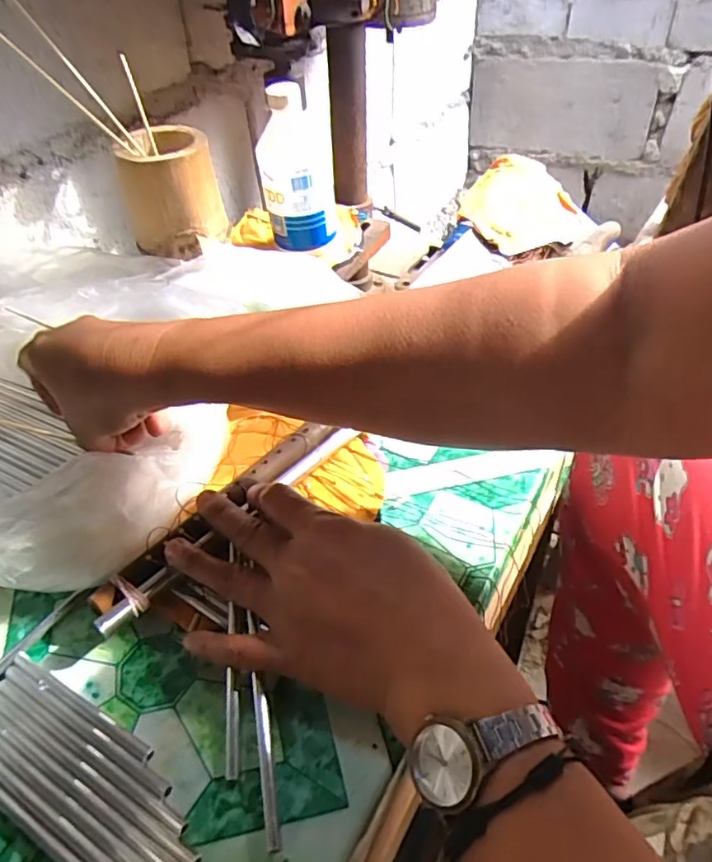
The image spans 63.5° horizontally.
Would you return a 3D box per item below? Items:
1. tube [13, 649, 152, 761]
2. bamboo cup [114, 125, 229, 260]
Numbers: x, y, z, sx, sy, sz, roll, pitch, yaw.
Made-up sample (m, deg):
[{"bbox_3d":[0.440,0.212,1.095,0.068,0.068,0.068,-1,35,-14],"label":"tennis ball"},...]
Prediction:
[{"bbox_3d":[-0.137,0.135,0.285,0.098,0.004,0.008,20,49,24],"label":"tube"},{"bbox_3d":[-0.156,-0.206,0.495,0.076,0.081,0.078,-12,44,-8],"label":"bamboo cup"}]

